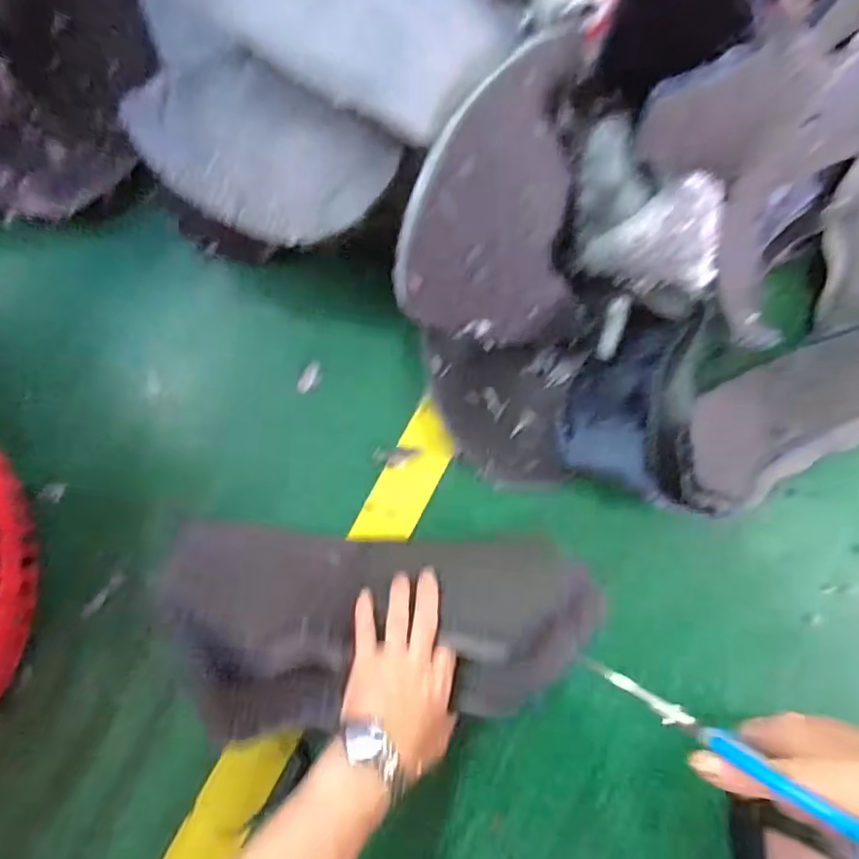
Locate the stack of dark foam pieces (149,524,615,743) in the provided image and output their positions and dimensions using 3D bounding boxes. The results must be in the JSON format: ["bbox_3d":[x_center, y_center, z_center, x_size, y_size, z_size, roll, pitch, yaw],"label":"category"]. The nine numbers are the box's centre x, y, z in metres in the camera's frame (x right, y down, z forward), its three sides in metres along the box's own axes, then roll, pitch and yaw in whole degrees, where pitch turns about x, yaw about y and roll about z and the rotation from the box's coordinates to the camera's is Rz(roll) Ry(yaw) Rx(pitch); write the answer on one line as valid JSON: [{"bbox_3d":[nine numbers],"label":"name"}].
[{"bbox_3d":[-0.023,0.154,0.436,0.331,0.094,0.138,7,81,-15],"label":"stack of dark foam pieces"}]

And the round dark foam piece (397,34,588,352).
[{"bbox_3d":[0.050,-0.145,0.415,0.164,0.215,0.031,-27,46,-25],"label":"round dark foam piece"}]

